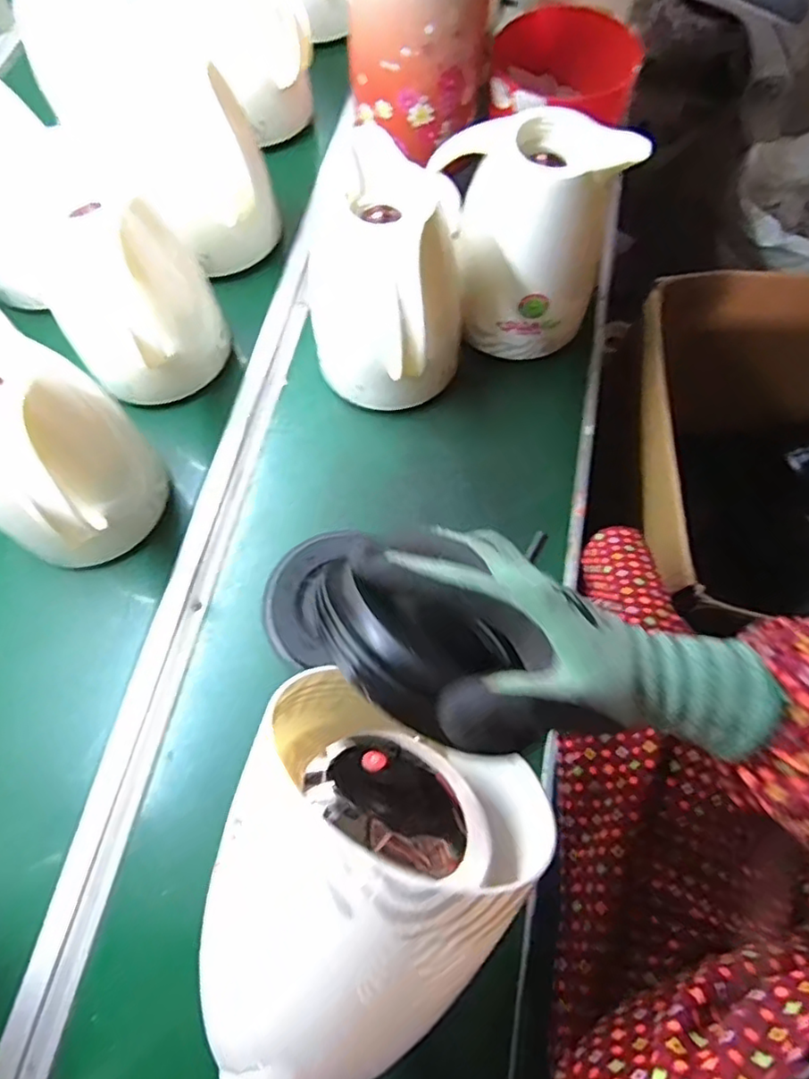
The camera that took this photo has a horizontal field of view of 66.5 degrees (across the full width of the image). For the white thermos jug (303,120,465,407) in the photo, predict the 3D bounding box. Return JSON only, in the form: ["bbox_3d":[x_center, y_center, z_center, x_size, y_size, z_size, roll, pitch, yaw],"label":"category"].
[{"bbox_3d":[-0.011,-0.237,0.597,0.130,0.192,0.163,22,71,11],"label":"white thermos jug"}]

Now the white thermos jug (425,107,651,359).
[{"bbox_3d":[0.125,-0.298,0.626,0.170,0.192,0.122,-12,68,-3],"label":"white thermos jug"}]

